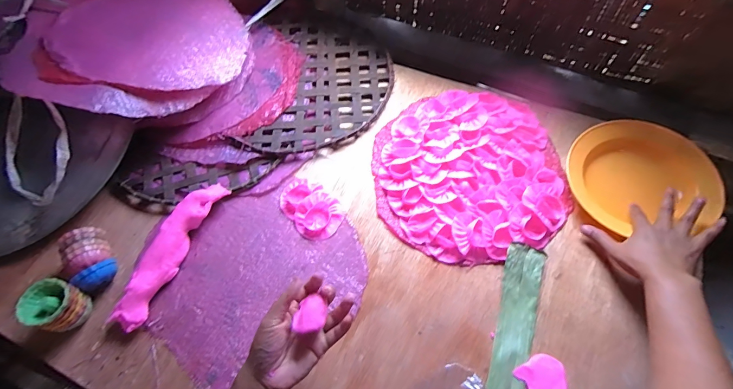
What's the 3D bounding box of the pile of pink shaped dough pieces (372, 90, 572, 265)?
[{"bbox_3d":[0.177,-0.048,0.636,0.313,0.033,0.319,-6,62,0],"label":"pile of pink shaped dough pieces"}]

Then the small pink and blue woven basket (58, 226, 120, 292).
[{"bbox_3d":[-0.427,0.100,0.560,0.066,0.049,0.087,-37,66,-16],"label":"small pink and blue woven basket"}]

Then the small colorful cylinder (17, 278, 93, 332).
[{"bbox_3d":[-0.440,0.159,0.526,0.060,0.067,0.060,-1,62,2],"label":"small colorful cylinder"}]

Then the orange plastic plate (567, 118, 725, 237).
[{"bbox_3d":[0.442,-0.027,0.590,0.211,0.038,0.211,-5,78,22],"label":"orange plastic plate"}]

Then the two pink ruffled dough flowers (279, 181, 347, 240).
[{"bbox_3d":[-0.094,0.020,0.613,0.078,0.023,0.116,-38,66,-16],"label":"two pink ruffled dough flowers"}]

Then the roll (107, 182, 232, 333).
[{"bbox_3d":[-0.304,0.082,0.566,0.048,0.046,0.242,20,65,13],"label":"roll"}]

